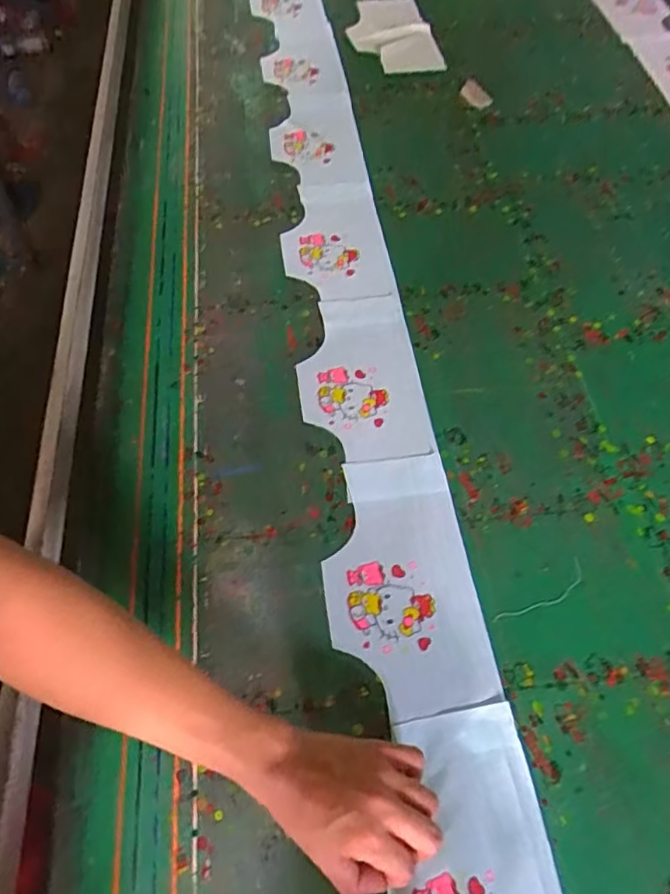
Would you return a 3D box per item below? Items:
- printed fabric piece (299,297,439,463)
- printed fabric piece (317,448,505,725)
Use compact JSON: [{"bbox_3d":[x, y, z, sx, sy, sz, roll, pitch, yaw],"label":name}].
[{"bbox_3d":[0.029,-0.096,0.759,0.148,0.009,0.258,-4,59,-6],"label":"printed fabric piece"},{"bbox_3d":[0.065,0.132,0.621,0.151,0.005,0.269,-6,59,-6],"label":"printed fabric piece"}]

